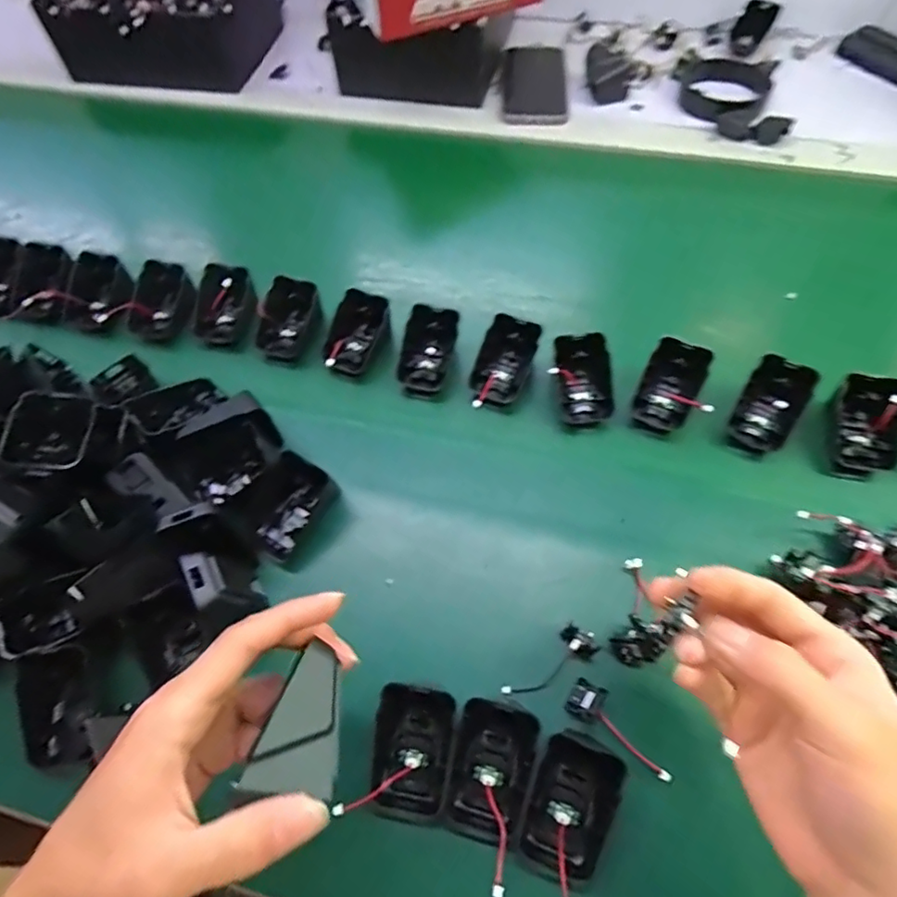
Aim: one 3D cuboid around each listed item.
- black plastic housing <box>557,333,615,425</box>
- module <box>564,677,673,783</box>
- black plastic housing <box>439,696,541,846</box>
[{"bbox_3d":[0.107,-0.055,0.436,0.039,0.018,0.068,-6,94,2],"label":"black plastic housing"},{"bbox_3d":[0.103,0.164,0.324,0.068,0.016,0.021,32,66,19],"label":"module"},{"bbox_3d":[0.024,0.179,0.307,0.042,0.036,0.067,14,62,9],"label":"black plastic housing"}]

